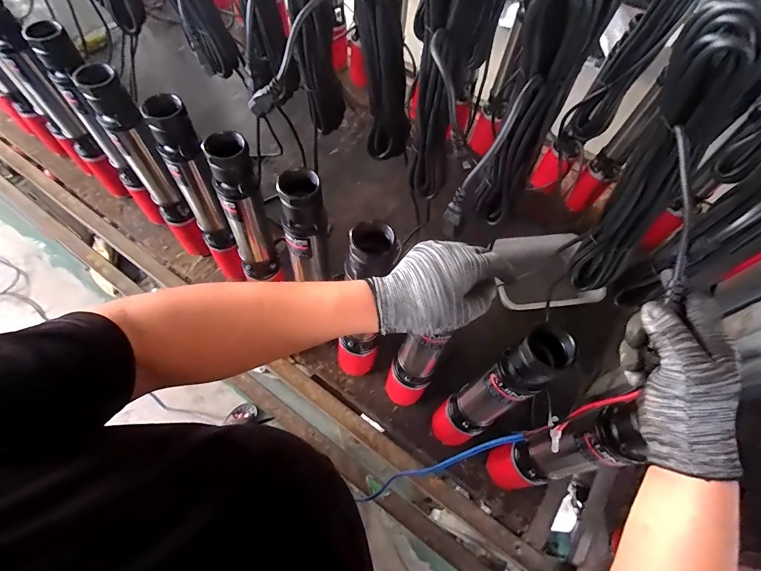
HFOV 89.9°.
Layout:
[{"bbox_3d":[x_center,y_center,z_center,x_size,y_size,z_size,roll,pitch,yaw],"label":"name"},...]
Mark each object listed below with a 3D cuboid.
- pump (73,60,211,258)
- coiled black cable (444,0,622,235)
[{"bbox_3d":[-0.418,-0.187,0.732,0.062,0.445,0.064,-34,70,-19],"label":"pump"},{"bbox_3d":[0.156,-0.178,0.447,0.083,0.342,0.072,26,64,9],"label":"coiled black cable"}]

